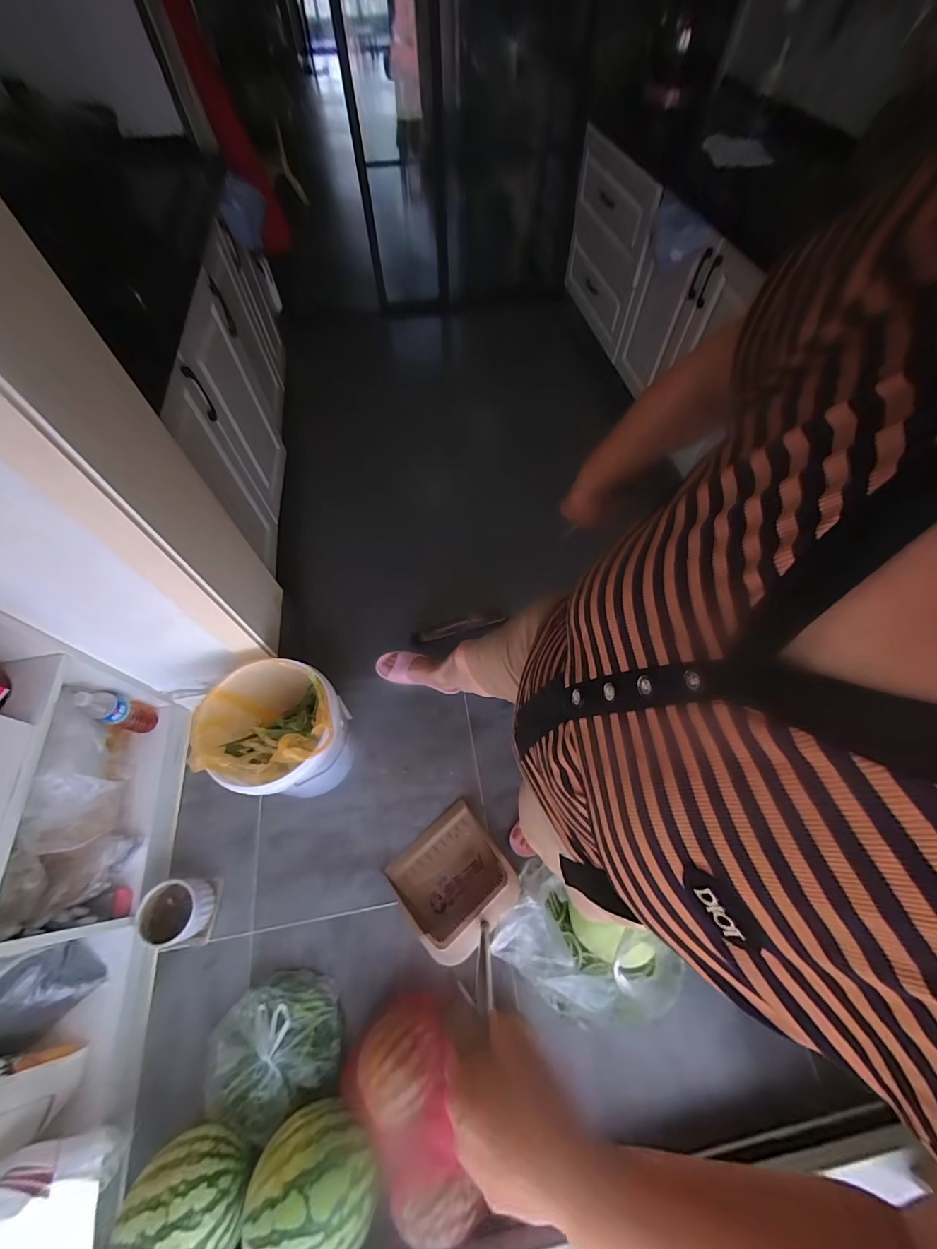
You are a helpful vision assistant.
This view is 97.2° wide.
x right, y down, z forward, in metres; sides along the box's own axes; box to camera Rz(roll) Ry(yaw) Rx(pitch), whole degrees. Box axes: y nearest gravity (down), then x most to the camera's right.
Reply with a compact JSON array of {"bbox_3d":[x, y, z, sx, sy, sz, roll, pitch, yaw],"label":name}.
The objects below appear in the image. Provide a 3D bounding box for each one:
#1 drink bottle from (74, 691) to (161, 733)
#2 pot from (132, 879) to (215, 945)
[{"bbox_3d":[-0.838,0.211,1.001,0.055,0.220,0.062,16,62,11],"label":"drink bottle"},{"bbox_3d":[-0.649,0.635,0.919,0.120,0.081,0.117,-1,60,2],"label":"pot"}]

